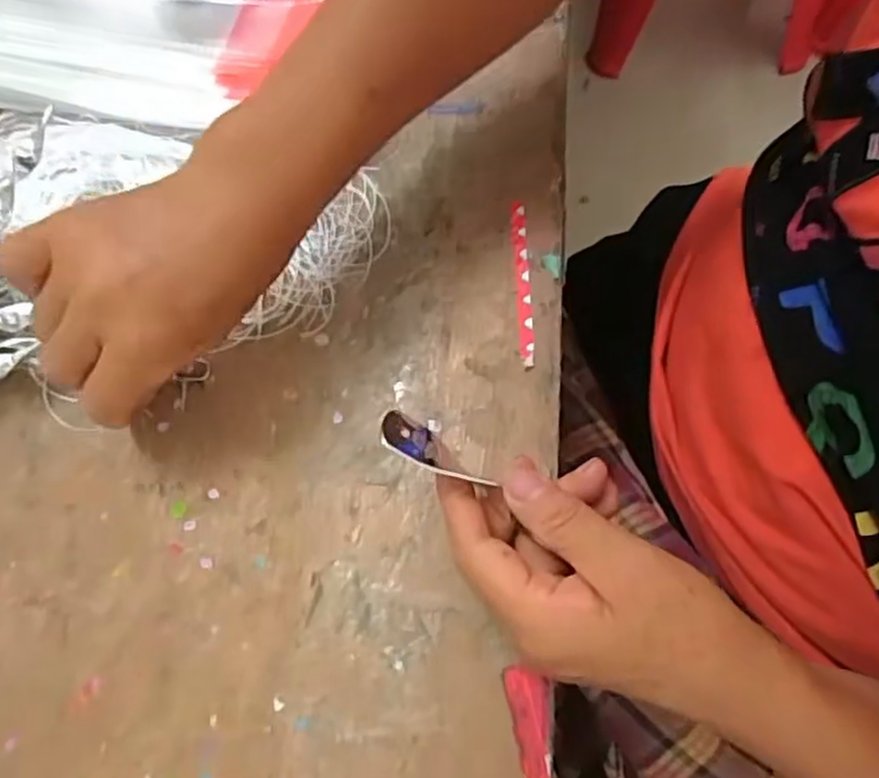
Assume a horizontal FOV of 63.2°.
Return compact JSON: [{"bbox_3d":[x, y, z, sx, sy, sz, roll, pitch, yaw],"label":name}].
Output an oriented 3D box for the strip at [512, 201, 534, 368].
[{"bbox_3d":[0.042,-0.055,0.357,0.007,0.004,0.090,-2,71,1],"label":"strip"}]

